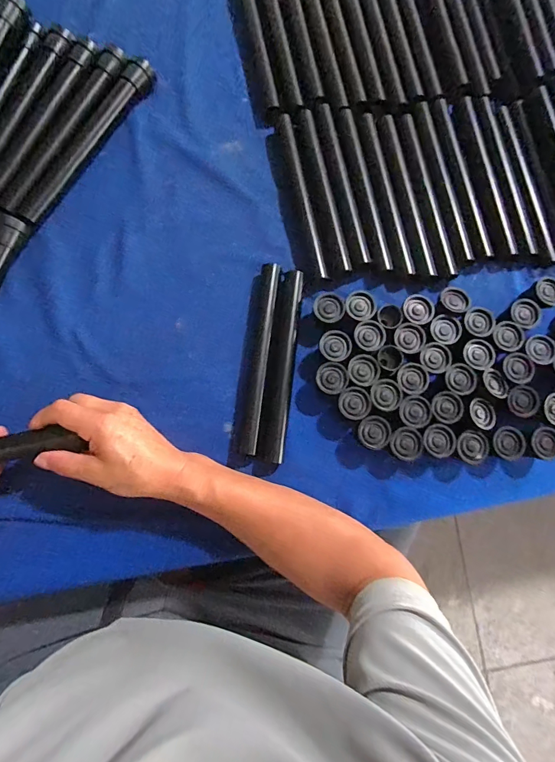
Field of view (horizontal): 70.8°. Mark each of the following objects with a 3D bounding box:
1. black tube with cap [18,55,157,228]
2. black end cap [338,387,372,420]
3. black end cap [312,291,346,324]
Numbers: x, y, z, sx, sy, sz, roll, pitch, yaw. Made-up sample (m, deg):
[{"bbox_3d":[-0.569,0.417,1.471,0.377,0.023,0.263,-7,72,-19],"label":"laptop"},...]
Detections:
[{"bbox_3d":[-0.236,-0.298,0.479,0.033,0.030,0.246,32,81,4],"label":"black tube with cap"},{"bbox_3d":[0.084,0.026,0.439,0.034,0.029,0.035,0,80,-1],"label":"black end cap"},{"bbox_3d":[0.059,-0.084,0.448,0.034,0.012,0.035,21,80,2],"label":"black end cap"}]

